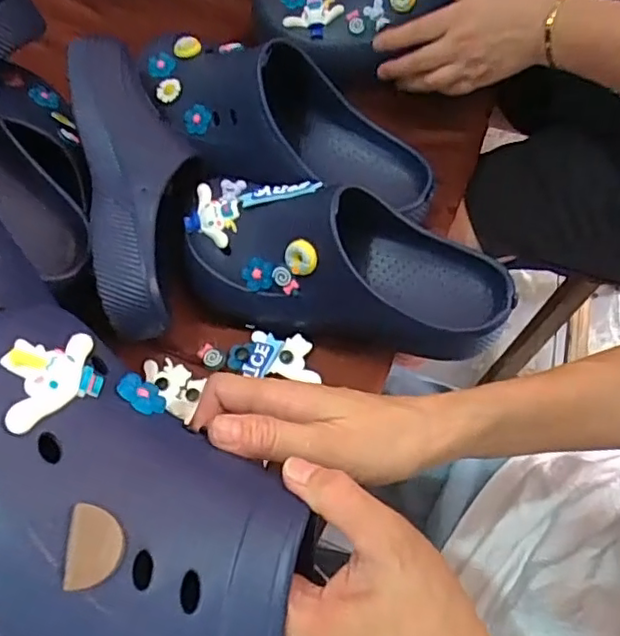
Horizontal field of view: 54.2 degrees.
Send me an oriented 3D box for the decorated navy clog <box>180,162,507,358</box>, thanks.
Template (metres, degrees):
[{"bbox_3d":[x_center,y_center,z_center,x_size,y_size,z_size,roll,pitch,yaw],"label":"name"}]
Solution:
[{"bbox_3d":[0.018,-0.041,0.456,0.259,0.080,0.100,13,62,7],"label":"decorated navy clog"}]

